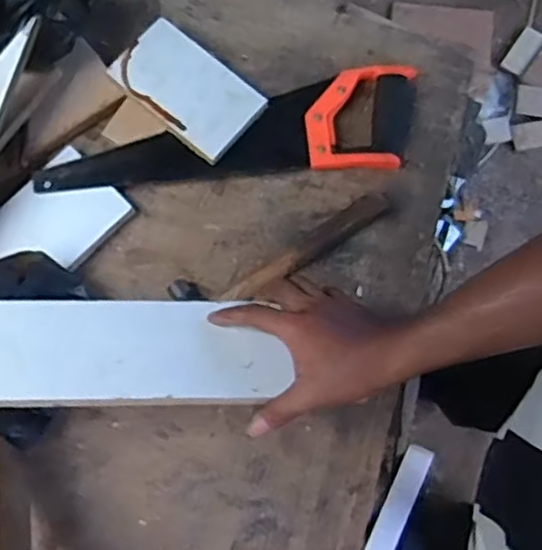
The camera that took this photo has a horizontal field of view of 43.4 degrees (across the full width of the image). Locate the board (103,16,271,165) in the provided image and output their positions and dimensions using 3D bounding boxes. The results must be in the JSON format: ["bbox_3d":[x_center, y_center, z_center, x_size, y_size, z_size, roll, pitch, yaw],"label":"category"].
[{"bbox_3d":[-0.094,-0.212,0.770,0.165,0.013,0.098,40,81,9],"label":"board"}]

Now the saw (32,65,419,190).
[{"bbox_3d":[-0.047,-0.165,0.775,0.418,0.024,0.113,-5,77,-2],"label":"saw"}]

